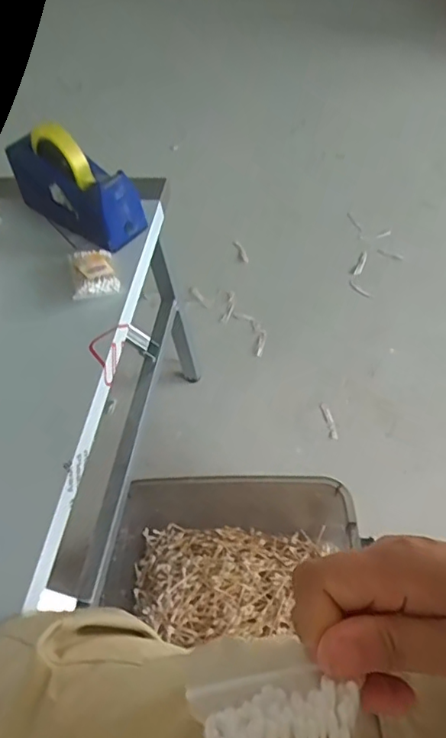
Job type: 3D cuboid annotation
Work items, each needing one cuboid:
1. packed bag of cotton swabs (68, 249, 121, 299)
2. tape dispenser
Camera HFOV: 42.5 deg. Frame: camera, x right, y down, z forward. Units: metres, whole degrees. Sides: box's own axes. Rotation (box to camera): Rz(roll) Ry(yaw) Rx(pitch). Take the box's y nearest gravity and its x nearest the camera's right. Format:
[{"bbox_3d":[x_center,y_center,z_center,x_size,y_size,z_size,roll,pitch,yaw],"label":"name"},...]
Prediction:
[{"bbox_3d":[-0.169,-0.126,0.745,0.056,0.019,0.080,-16,53,-4],"label":"packed bag of cotton swabs"},{"bbox_3d":[-0.207,-0.254,0.782,0.201,0.121,0.066,27,61,25],"label":"tape dispenser"}]

